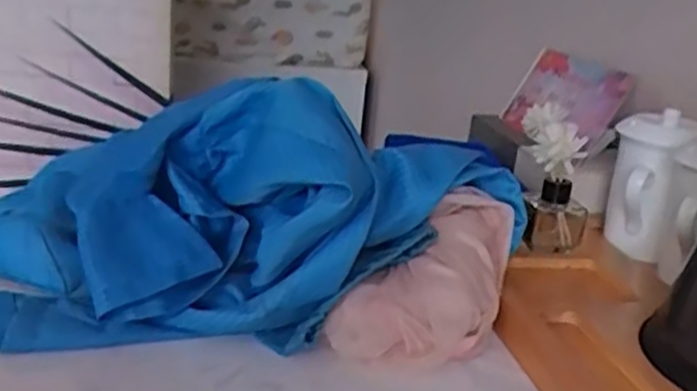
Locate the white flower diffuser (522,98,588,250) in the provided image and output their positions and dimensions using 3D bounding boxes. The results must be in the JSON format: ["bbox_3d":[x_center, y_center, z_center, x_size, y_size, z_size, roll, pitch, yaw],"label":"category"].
[{"bbox_3d":[0.171,-0.014,0.621,0.053,0.110,0.054,5,18,0],"label":"white flower diffuser"}]

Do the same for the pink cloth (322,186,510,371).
[{"bbox_3d":[0.065,0.061,0.510,0.073,0.052,0.169,18,42,33],"label":"pink cloth"}]

